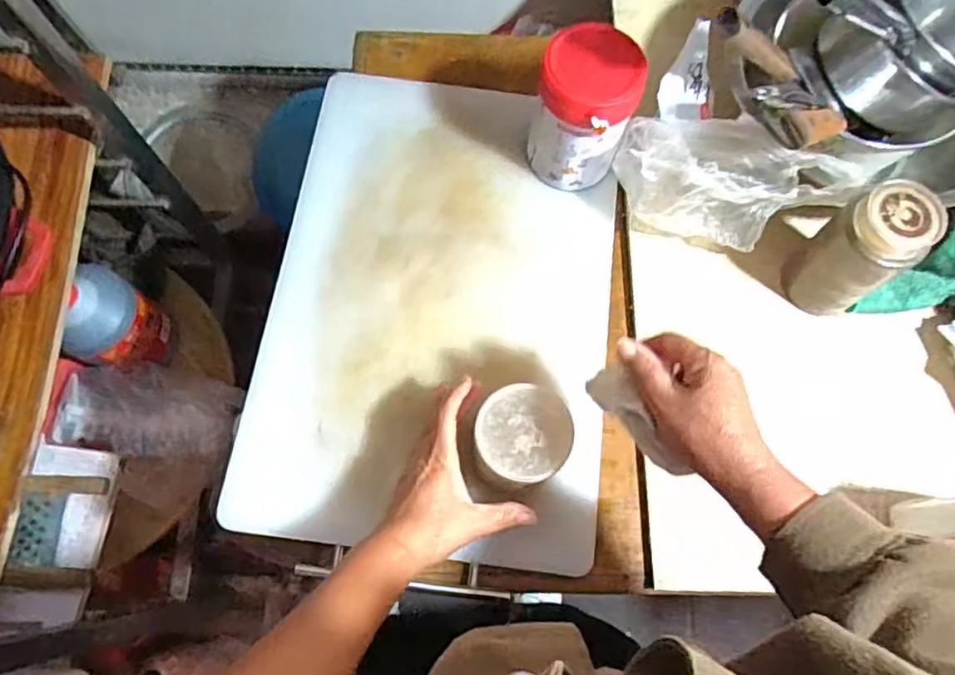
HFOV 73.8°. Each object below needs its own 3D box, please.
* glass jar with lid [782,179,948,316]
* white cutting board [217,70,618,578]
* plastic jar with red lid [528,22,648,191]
[{"bbox_3d":[0.369,-0.084,0.620,0.070,0.147,0.076,1,75,-2],"label":"glass jar with lid"},{"bbox_3d":[-0.035,-0.044,0.668,0.350,0.035,0.511,8,71,-2],"label":"white cutting board"},{"bbox_3d":[0.108,-0.232,0.660,0.095,0.150,0.096,1,75,-2],"label":"plastic jar with red lid"}]

